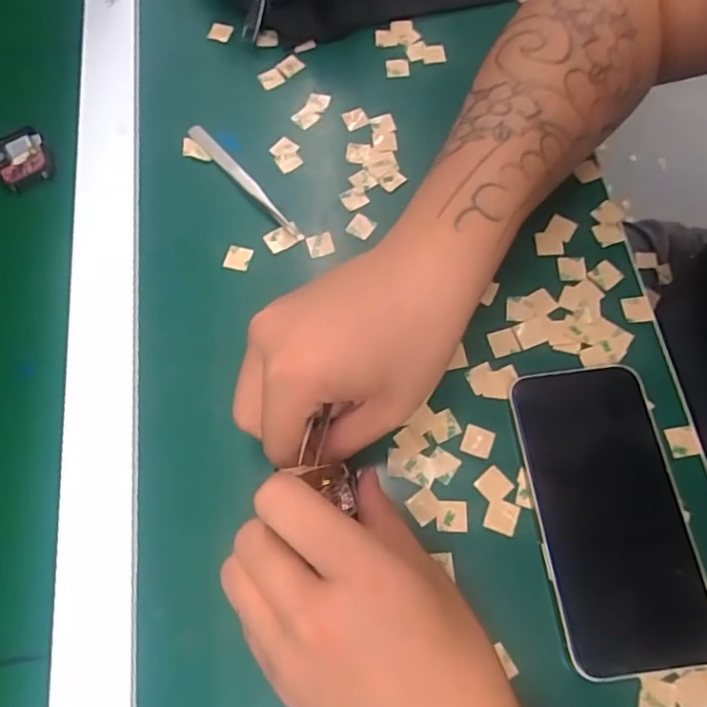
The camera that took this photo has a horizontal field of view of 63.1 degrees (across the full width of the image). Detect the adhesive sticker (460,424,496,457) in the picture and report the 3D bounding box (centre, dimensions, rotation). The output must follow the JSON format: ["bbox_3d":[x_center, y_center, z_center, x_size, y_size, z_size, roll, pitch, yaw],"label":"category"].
[{"bbox_3d":[0.066,0.047,0.308,0.016,0.004,0.016,18,73,10],"label":"adhesive sticker"}]

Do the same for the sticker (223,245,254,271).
[{"bbox_3d":[-0.071,-0.059,0.355,0.015,0.004,0.015,15,80,5],"label":"sticker"}]

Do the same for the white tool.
[{"bbox_3d":[-0.073,-0.114,0.371,0.011,0.012,0.117,-38,71,-12],"label":"white tool"}]

